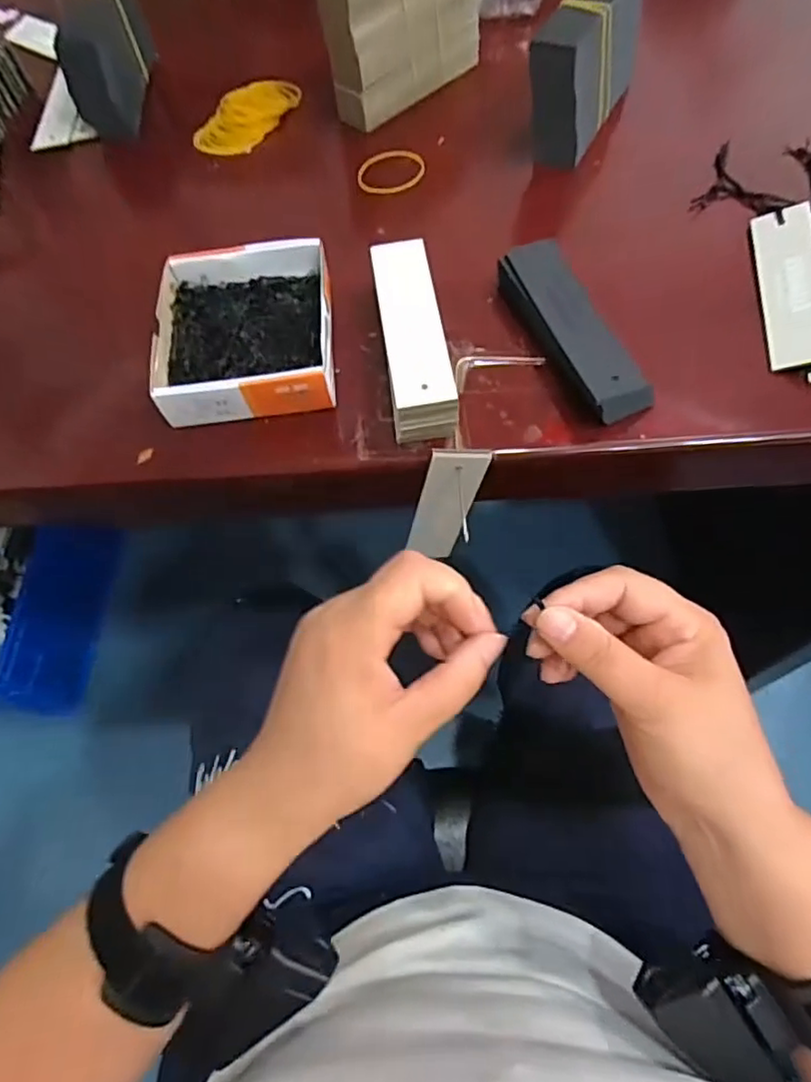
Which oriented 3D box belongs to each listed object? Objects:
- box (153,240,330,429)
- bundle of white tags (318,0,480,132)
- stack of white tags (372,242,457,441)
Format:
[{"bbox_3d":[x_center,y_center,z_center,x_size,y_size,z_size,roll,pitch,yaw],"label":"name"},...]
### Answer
[{"bbox_3d":[-0.094,-0.123,0.370,0.100,0.033,0.118,-6,63,1],"label":"box"},{"bbox_3d":[-0.001,-0.394,0.458,0.040,0.102,0.131,38,71,20],"label":"bundle of white tags"},{"bbox_3d":[0.004,-0.119,0.359,0.034,0.031,0.126,-8,63,0],"label":"stack of white tags"}]

